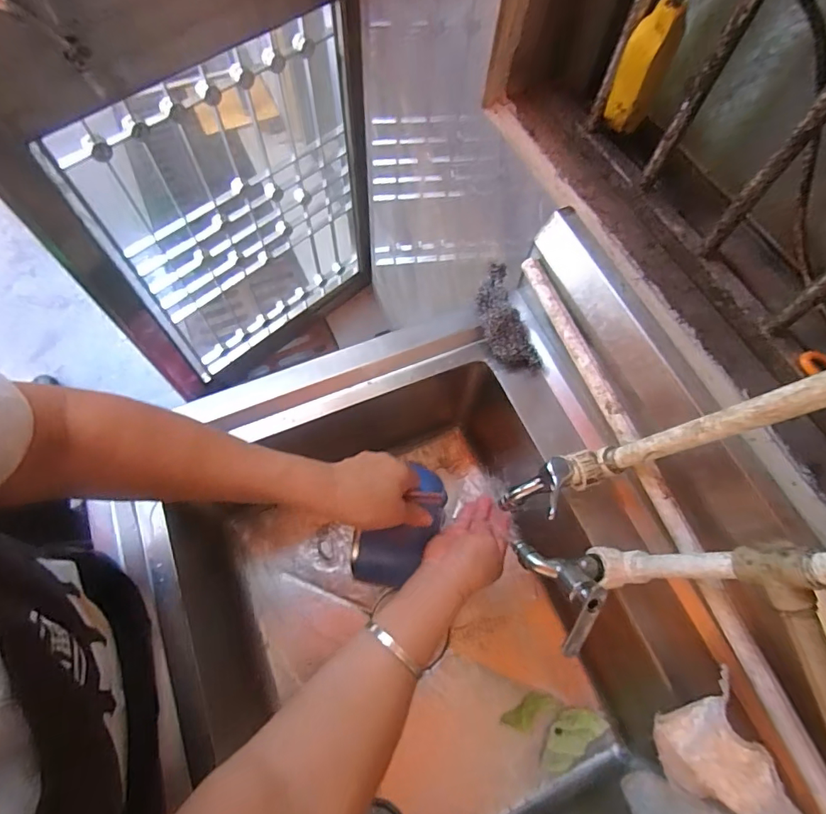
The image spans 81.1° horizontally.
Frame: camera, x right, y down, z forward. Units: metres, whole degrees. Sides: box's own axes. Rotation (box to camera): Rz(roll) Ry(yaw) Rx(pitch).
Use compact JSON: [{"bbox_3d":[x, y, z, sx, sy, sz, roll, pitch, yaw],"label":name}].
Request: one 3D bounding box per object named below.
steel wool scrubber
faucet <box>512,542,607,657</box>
[{"bbox_3d":[0.109,-0.113,0.604,0.060,0.047,0.150,-14,67,-9],"label":"steel wool scrubber"},{"bbox_3d":[0.140,0.175,0.446,0.081,0.056,0.092,10,65,2],"label":"faucet"}]

